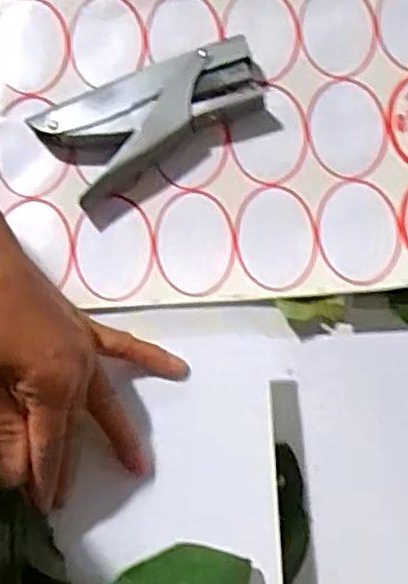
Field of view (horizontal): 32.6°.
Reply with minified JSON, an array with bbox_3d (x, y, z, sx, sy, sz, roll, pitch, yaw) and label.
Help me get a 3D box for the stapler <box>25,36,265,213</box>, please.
[{"bbox_3d":[-0.034,-0.123,0.470,0.145,0.027,0.064,-29,80,-5],"label":"stapler"}]

